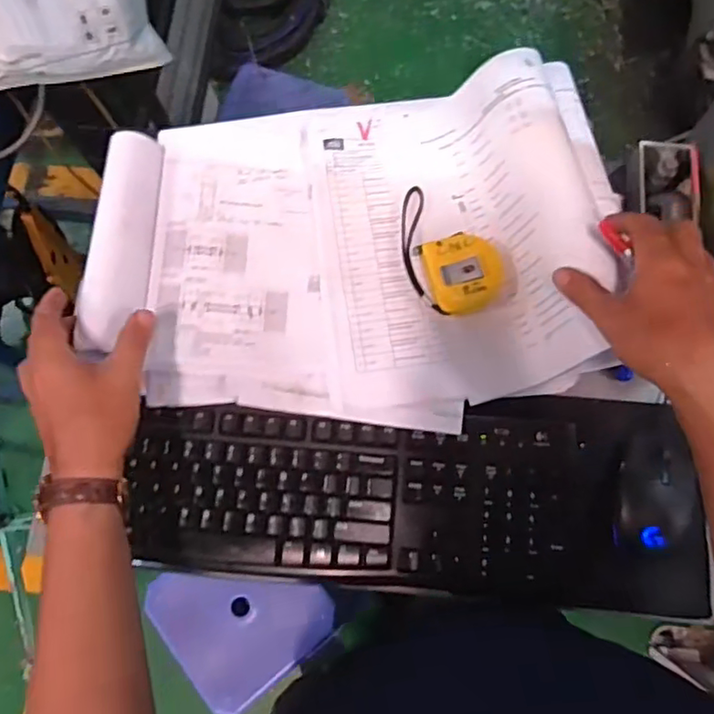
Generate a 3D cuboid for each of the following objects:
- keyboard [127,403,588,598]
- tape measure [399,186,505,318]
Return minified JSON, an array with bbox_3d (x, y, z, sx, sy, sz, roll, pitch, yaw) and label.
[{"bbox_3d":[-0.001,0.118,0.502,0.378,0.018,0.148,1,77,2],"label":"keyboard"},{"bbox_3d":[0.082,-0.103,0.531,0.080,0.035,0.136,-13,77,-1],"label":"tape measure"}]

